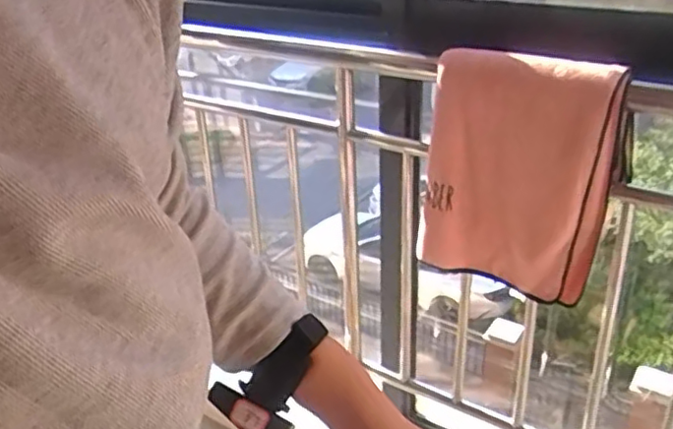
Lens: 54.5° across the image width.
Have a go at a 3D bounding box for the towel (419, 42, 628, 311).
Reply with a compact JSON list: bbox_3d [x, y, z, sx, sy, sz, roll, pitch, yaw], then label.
[{"bbox_3d":[0.306,-0.061,1.140,0.323,0.413,0.098,20,35,36],"label":"towel"}]

